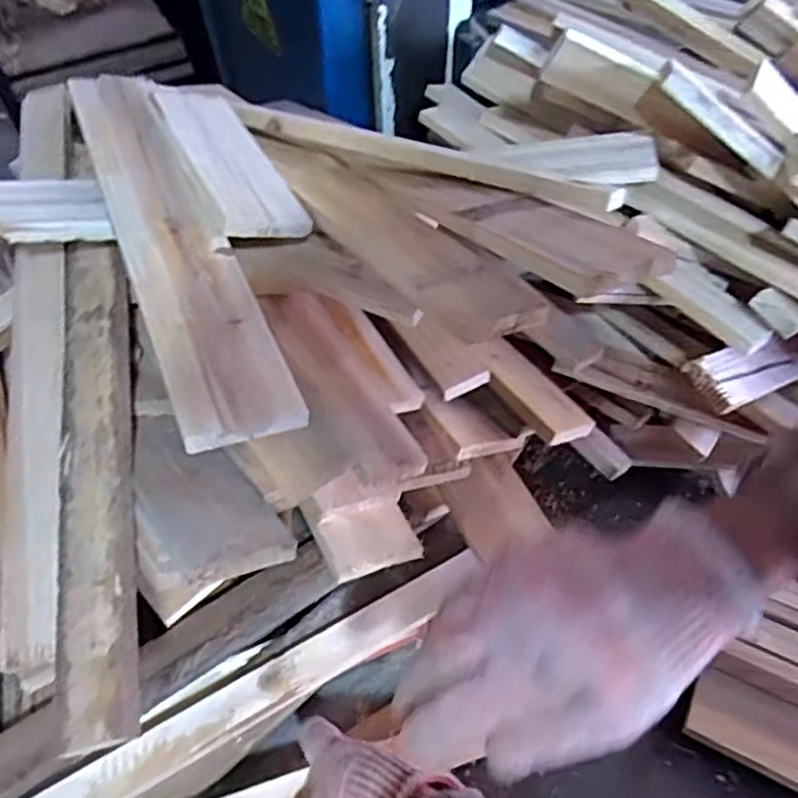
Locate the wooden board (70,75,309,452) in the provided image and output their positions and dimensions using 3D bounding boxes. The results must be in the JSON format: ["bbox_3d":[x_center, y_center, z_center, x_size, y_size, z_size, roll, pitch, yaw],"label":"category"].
[{"bbox_3d":[-0.167,-0.128,0.479,0.068,0.013,0.391,-17,56,-20],"label":"wooden board"}]

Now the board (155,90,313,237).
[{"bbox_3d":[-0.137,-0.191,0.534,0.068,0.012,0.185,-10,53,-34],"label":"board"}]

